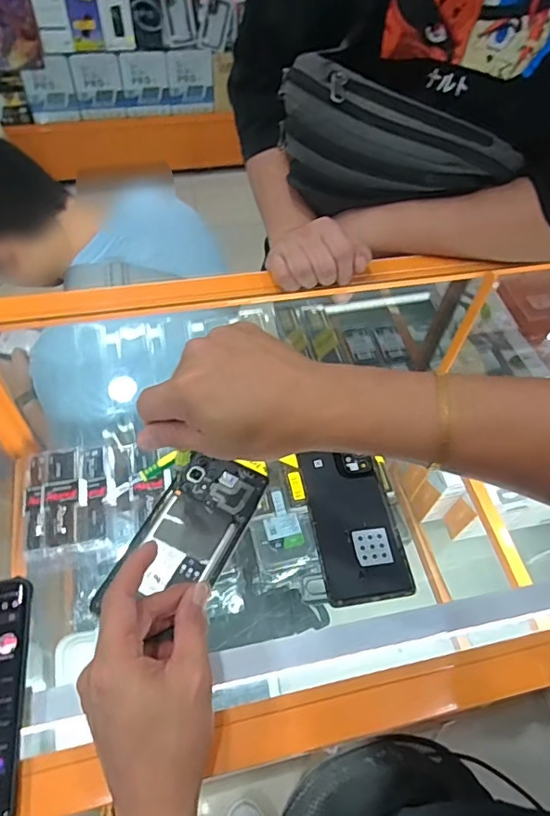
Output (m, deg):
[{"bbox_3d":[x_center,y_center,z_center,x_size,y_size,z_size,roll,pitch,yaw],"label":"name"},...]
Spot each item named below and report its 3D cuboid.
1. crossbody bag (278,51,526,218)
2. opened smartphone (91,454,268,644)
[{"bbox_3d":[0.133,-0.290,0.600,0.264,0.118,0.077,19,56,9],"label":"crossbody bag"},{"bbox_3d":[-0.069,0.099,0.417,0.072,0.007,0.146,24,57,12],"label":"opened smartphone"}]

